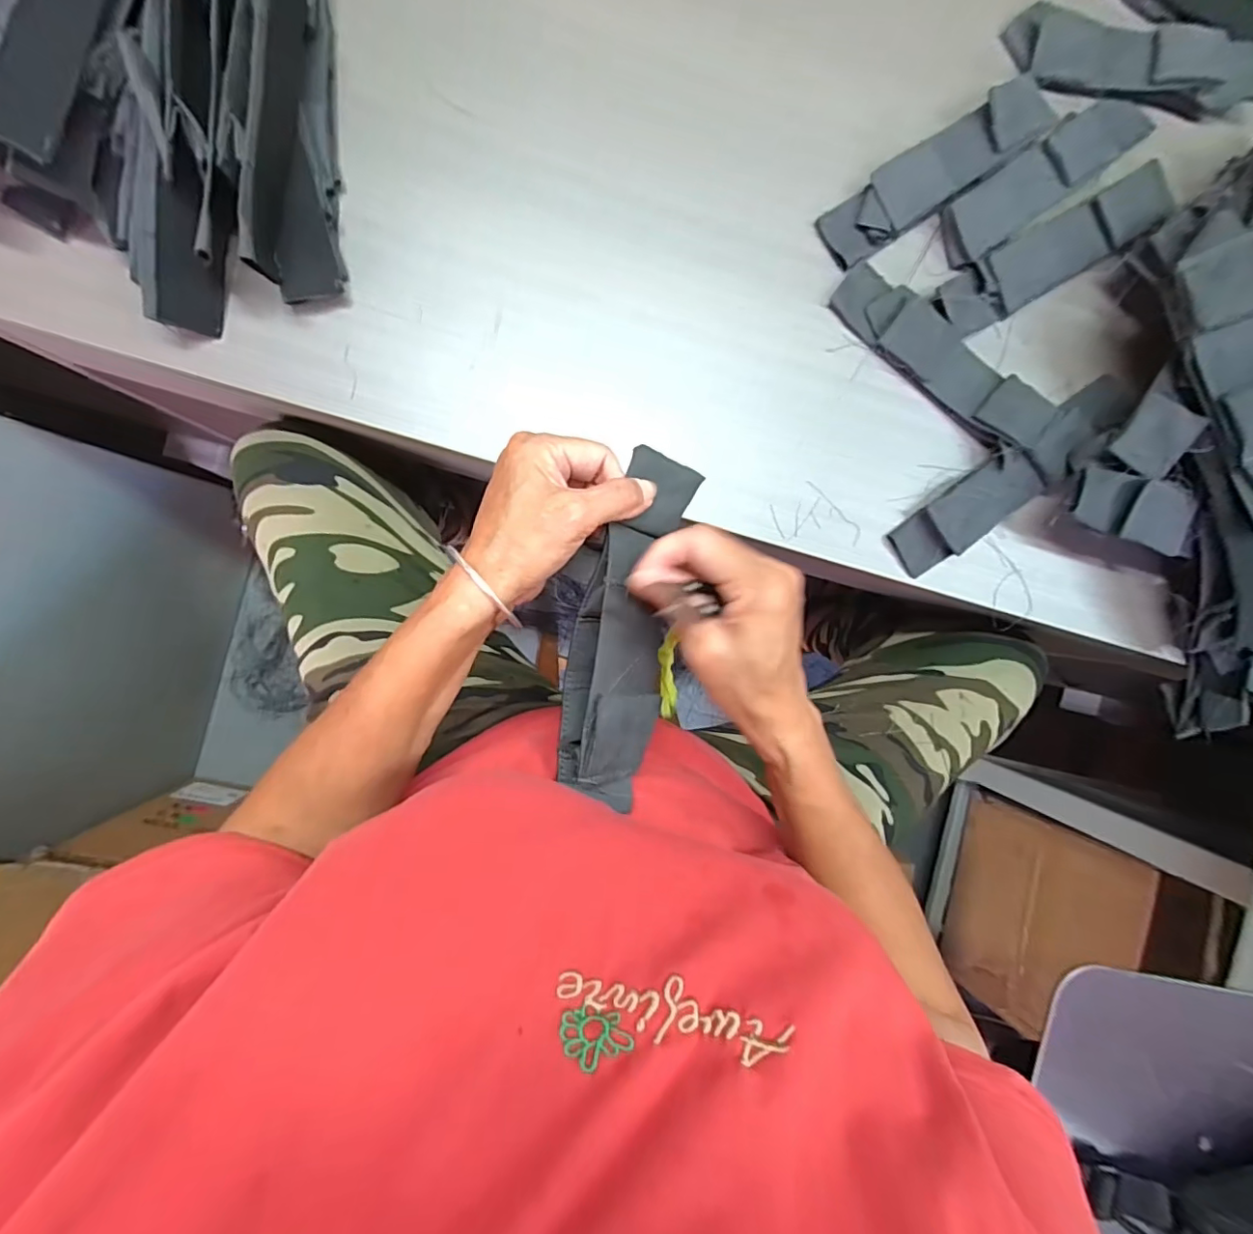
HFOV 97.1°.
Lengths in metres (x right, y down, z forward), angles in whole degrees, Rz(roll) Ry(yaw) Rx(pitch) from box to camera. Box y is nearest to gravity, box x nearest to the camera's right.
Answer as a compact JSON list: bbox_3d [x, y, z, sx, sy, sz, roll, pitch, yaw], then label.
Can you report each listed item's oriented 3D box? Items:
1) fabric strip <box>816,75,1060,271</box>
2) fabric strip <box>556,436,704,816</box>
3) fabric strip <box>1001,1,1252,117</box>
[{"bbox_3d":[0.245,-0.347,0.426,0.203,0.016,0.048,-34,95,-4],"label":"fabric strip"},{"bbox_3d":[-0.001,0.010,0.311,0.053,0.030,0.196,11,94,-6],"label":"fabric strip"},{"bbox_3d":[0.415,-0.451,0.444,0.216,0.020,0.063,5,92,-6],"label":"fabric strip"}]

